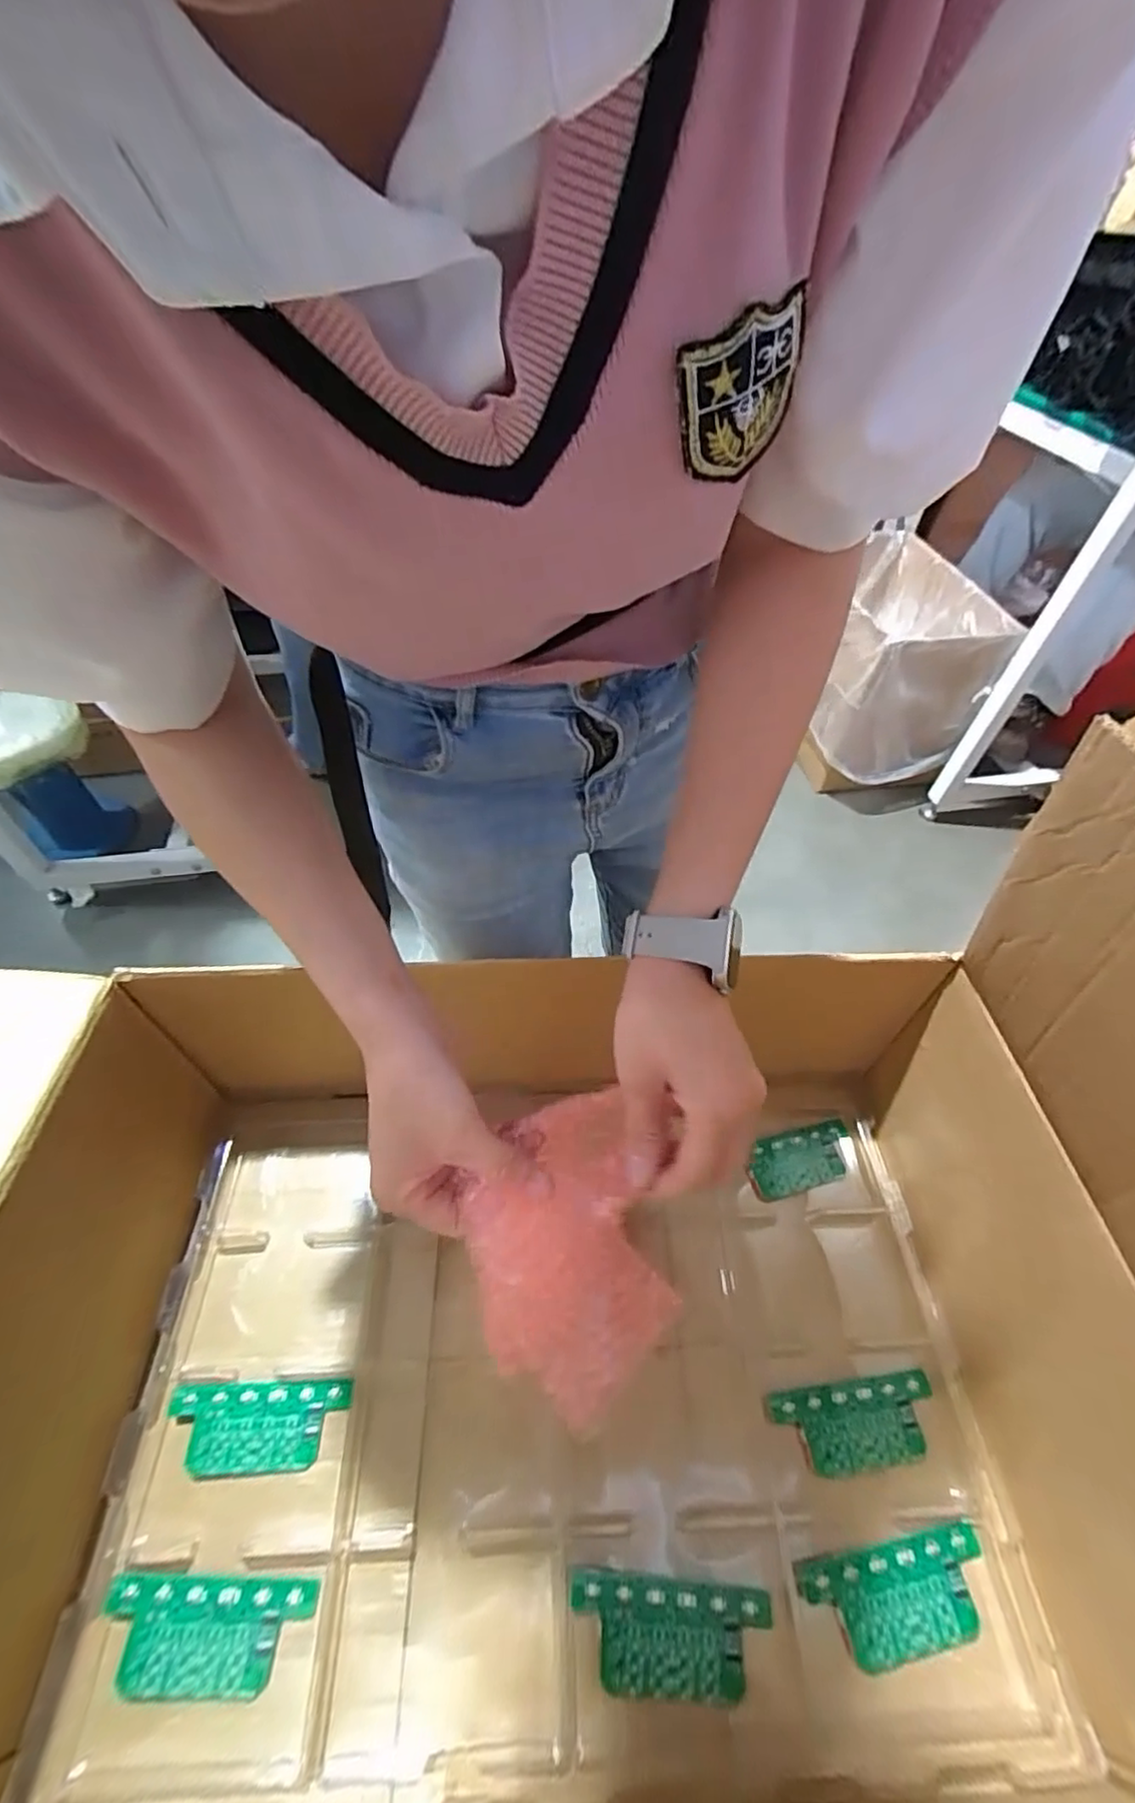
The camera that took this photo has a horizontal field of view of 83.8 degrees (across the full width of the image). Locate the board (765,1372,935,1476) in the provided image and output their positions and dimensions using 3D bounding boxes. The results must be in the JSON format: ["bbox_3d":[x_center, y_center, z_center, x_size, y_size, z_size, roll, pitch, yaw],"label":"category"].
[{"bbox_3d":[0.226,0.408,0.493,0.132,0.007,0.054,-5,51,-7],"label":"board"}]

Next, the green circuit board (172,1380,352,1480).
[{"bbox_3d":[-0.241,0.407,0.491,0.131,0.013,0.055,0,51,-3],"label":"green circuit board"}]

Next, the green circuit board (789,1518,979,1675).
[{"bbox_3d":[0.229,0.481,0.436,0.134,0.013,0.056,-6,51,-8],"label":"green circuit board"}]

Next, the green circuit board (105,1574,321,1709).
[{"bbox_3d":[-0.239,0.484,0.415,0.132,0.012,0.055,3,51,-1],"label":"green circuit board"}]

